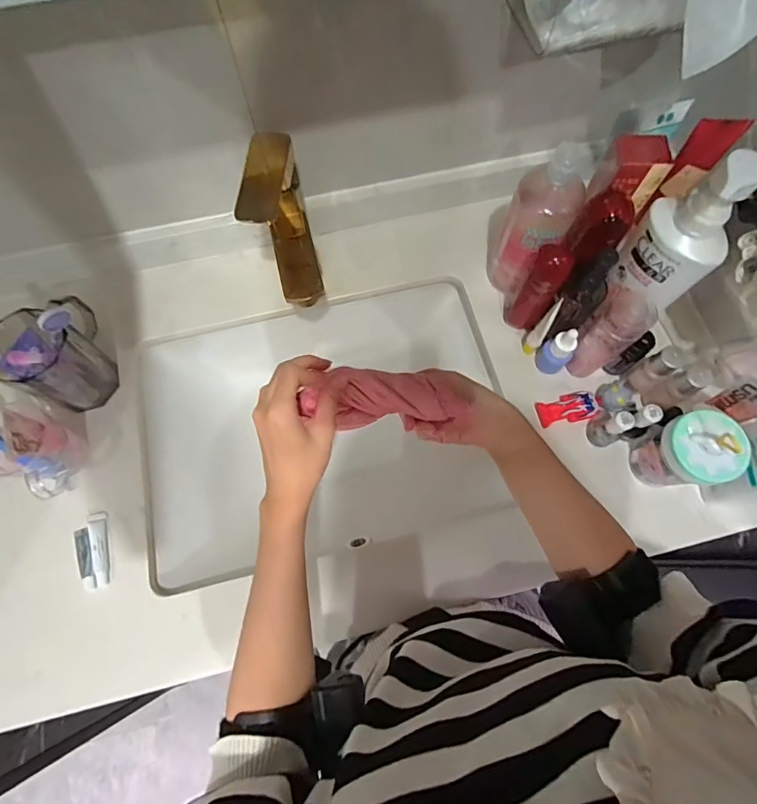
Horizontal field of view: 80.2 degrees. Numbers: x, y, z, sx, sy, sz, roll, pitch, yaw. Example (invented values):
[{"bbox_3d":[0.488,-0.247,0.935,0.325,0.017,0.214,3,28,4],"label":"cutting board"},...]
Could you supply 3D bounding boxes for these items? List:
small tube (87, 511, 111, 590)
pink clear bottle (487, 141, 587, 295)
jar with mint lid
[{"bbox_3d":[-0.291,0.153,0.471,0.018,0.008,0.075,-17,72,-5],"label":"small tube"},{"bbox_3d":[0.168,-0.187,0.497,0.069,0.182,0.057,31,74,10],"label":"pink clear bottle"},{"bbox_3d":[0.306,0.050,0.449,0.066,0.127,0.063,0,71,0],"label":"jar with mint lid"}]

